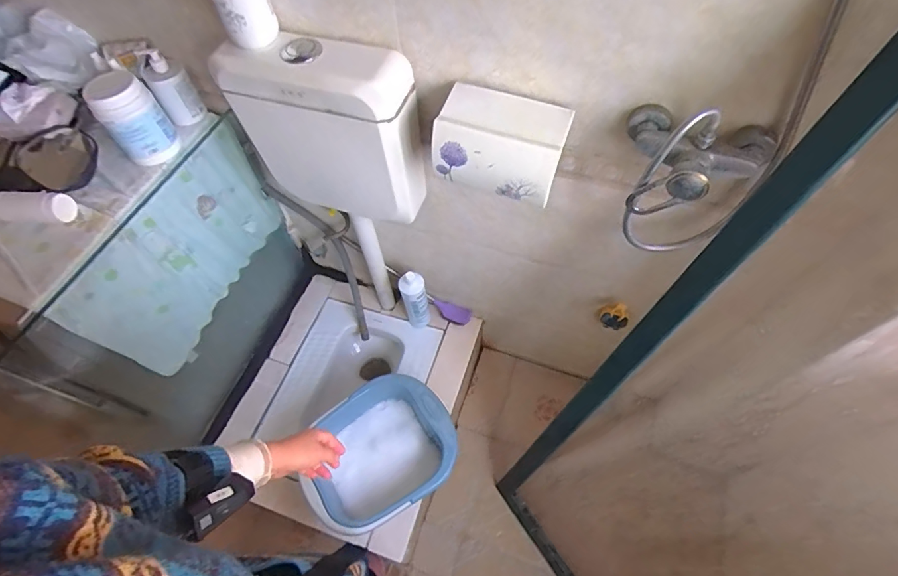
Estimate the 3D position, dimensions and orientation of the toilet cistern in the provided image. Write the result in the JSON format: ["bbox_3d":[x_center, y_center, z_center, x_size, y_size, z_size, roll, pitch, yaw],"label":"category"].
[{"bbox_3d":[-0.238,-0.296,0.896,0.350,0.369,0.131,20,62,13],"label":"toilet cistern"}]

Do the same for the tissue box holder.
[{"bbox_3d":[0.086,-0.239,0.750,0.204,0.119,0.111,17,62,12],"label":"tissue box holder"}]

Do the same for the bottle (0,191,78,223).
[{"bbox_3d":[-0.791,-0.151,0.848,0.142,0.049,0.044,-2,59,2],"label":"bottle"}]

